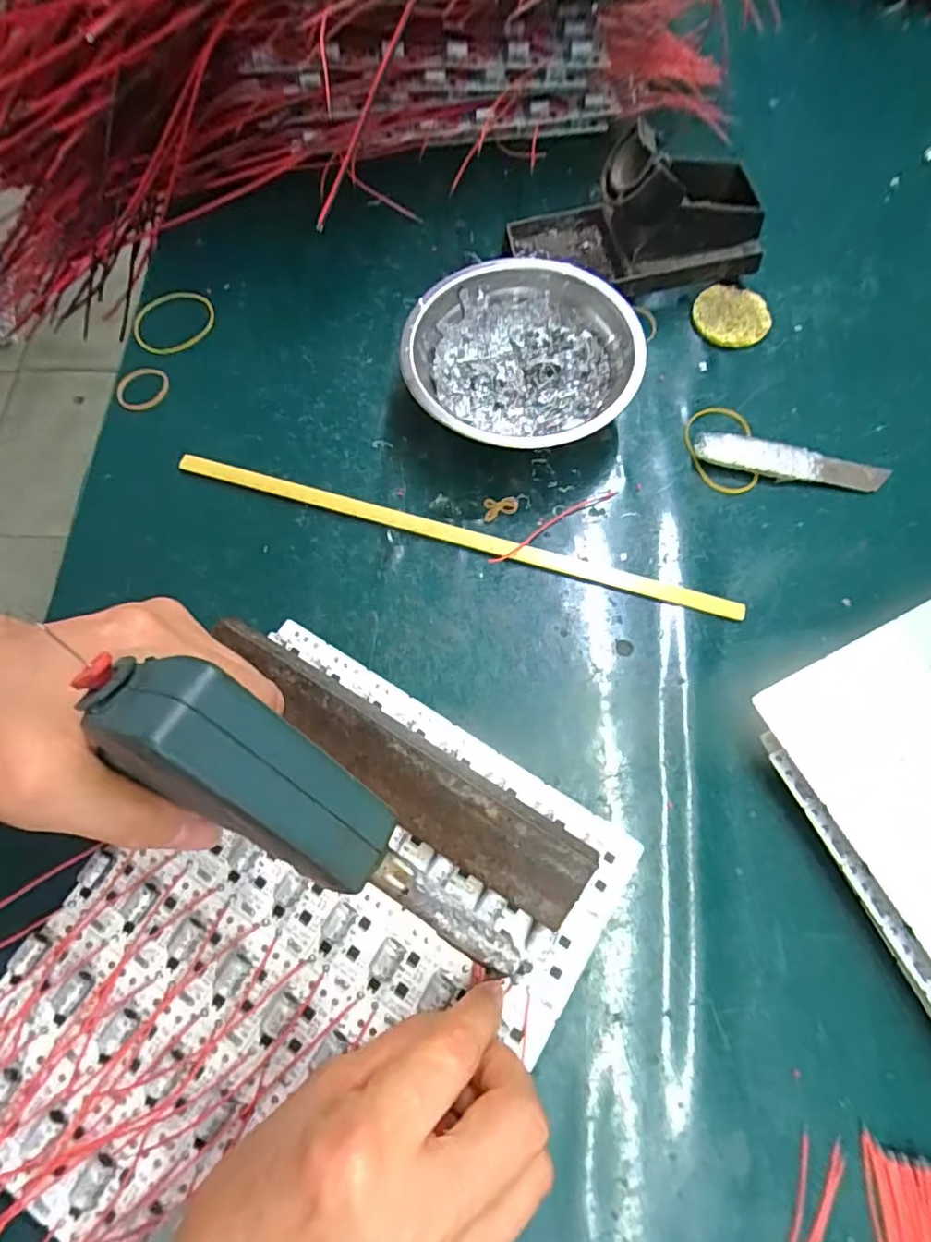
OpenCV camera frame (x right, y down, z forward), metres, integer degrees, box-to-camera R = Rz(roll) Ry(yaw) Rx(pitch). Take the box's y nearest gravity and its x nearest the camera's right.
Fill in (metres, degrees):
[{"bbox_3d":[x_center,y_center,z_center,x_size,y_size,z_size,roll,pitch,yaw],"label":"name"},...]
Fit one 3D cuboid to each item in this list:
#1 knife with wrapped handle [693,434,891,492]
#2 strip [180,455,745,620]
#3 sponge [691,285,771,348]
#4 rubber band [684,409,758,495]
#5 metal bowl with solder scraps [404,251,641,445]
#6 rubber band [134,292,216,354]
[{"bbox_3d":[0.182,-0.089,0.334,0.104,0.008,0.023,11,70,6],"label":"knife with wrapped handle"},{"bbox_3d":[-0.009,-0.047,0.323,0.309,0.007,0.012,16,70,7],"label":"strip"},{"bbox_3d":[0.165,-0.189,0.371,0.047,0.008,0.044,14,70,7],"label":"sponge"},{"bbox_3d":[0.146,-0.099,0.341,0.037,0.004,0.056,3,69,3],"label":"rubber band"},{"bbox_3d":[0.032,-0.142,0.339,0.123,0.042,0.124,0,69,1],"label":"metal bowl with solder scraps"},{"bbox_3d":[-0.183,-0.188,0.377,0.043,0.009,0.054,19,70,2],"label":"rubber band"}]

